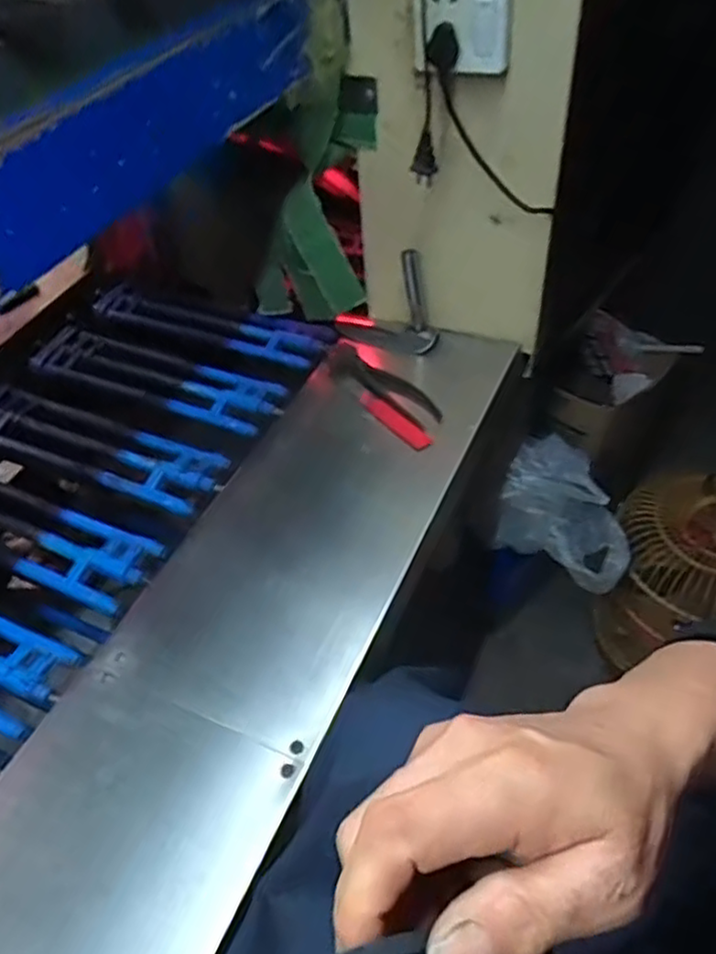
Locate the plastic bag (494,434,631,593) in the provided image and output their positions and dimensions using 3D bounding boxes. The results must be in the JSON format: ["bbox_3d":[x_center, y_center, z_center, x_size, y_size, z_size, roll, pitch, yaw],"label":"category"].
[{"bbox_3d":[0.342,0.057,1.130,0.221,0.138,0.170,29,58,26],"label":"plastic bag"}]

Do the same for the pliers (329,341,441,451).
[{"bbox_3d":[0.036,-0.106,0.851,0.069,0.027,0.179,-35,56,-23],"label":"pliers"}]

